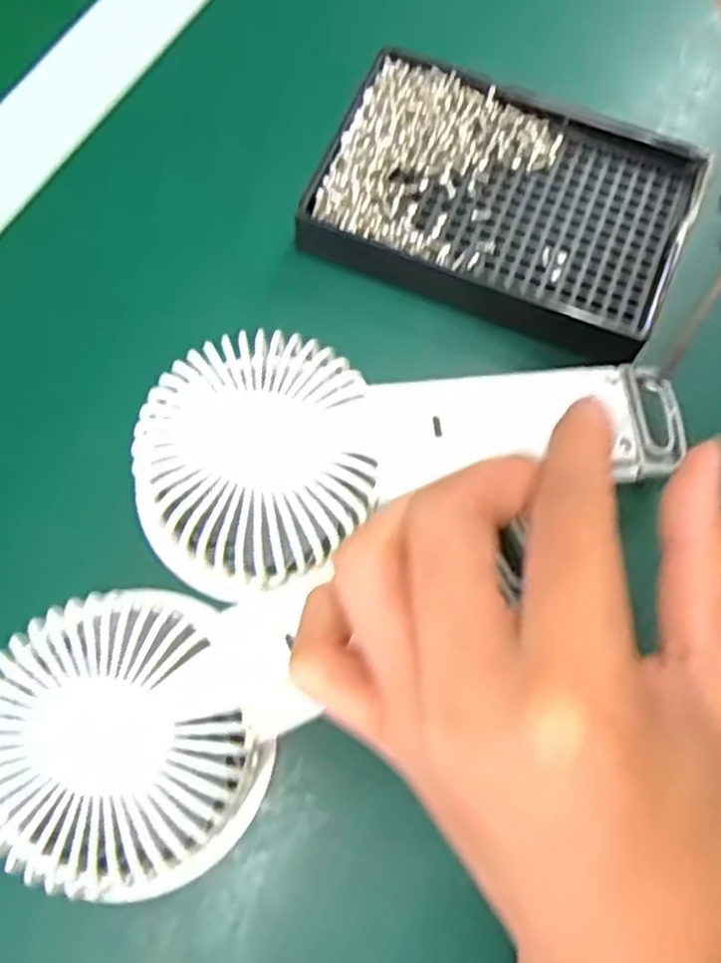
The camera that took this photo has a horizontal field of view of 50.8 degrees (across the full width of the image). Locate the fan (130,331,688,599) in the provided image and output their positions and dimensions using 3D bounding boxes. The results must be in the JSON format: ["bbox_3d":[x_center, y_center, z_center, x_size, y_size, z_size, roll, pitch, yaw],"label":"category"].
[{"bbox_3d":[0.016,-0.013,0.253,0.182,0.031,0.077,-9,73,-4],"label":"fan"}]

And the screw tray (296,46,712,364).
[{"bbox_3d":[0.056,-0.110,0.295,0.134,0.018,0.097,24,73,6],"label":"screw tray"}]

